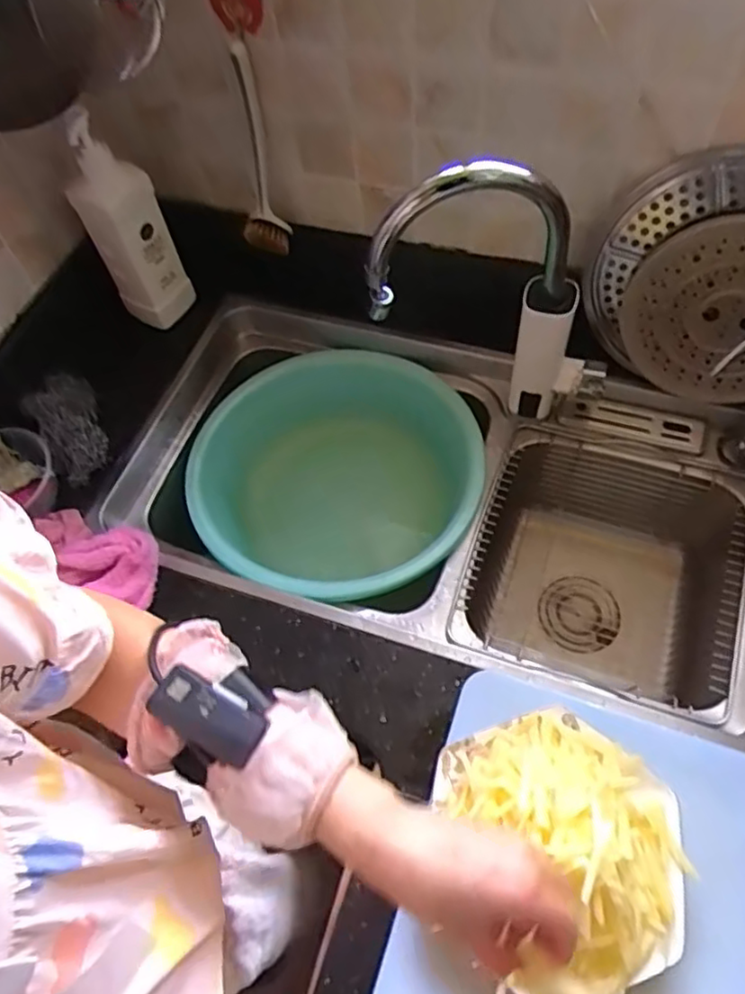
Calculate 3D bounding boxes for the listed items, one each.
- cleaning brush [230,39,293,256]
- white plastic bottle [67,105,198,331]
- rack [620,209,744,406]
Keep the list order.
[{"bbox_3d":[-0.144,-0.401,0.769,0.053,0.224,0.084,-11,60,-2],"label":"cleaning brush"},{"bbox_3d":[-0.308,-0.336,0.828,0.093,0.299,0.059,-24,61,-10],"label":"white plastic bottle"},{"bbox_3d":[0.400,-0.204,0.741,0.213,0.221,0.020,40,54,-9],"label":"rack"}]

